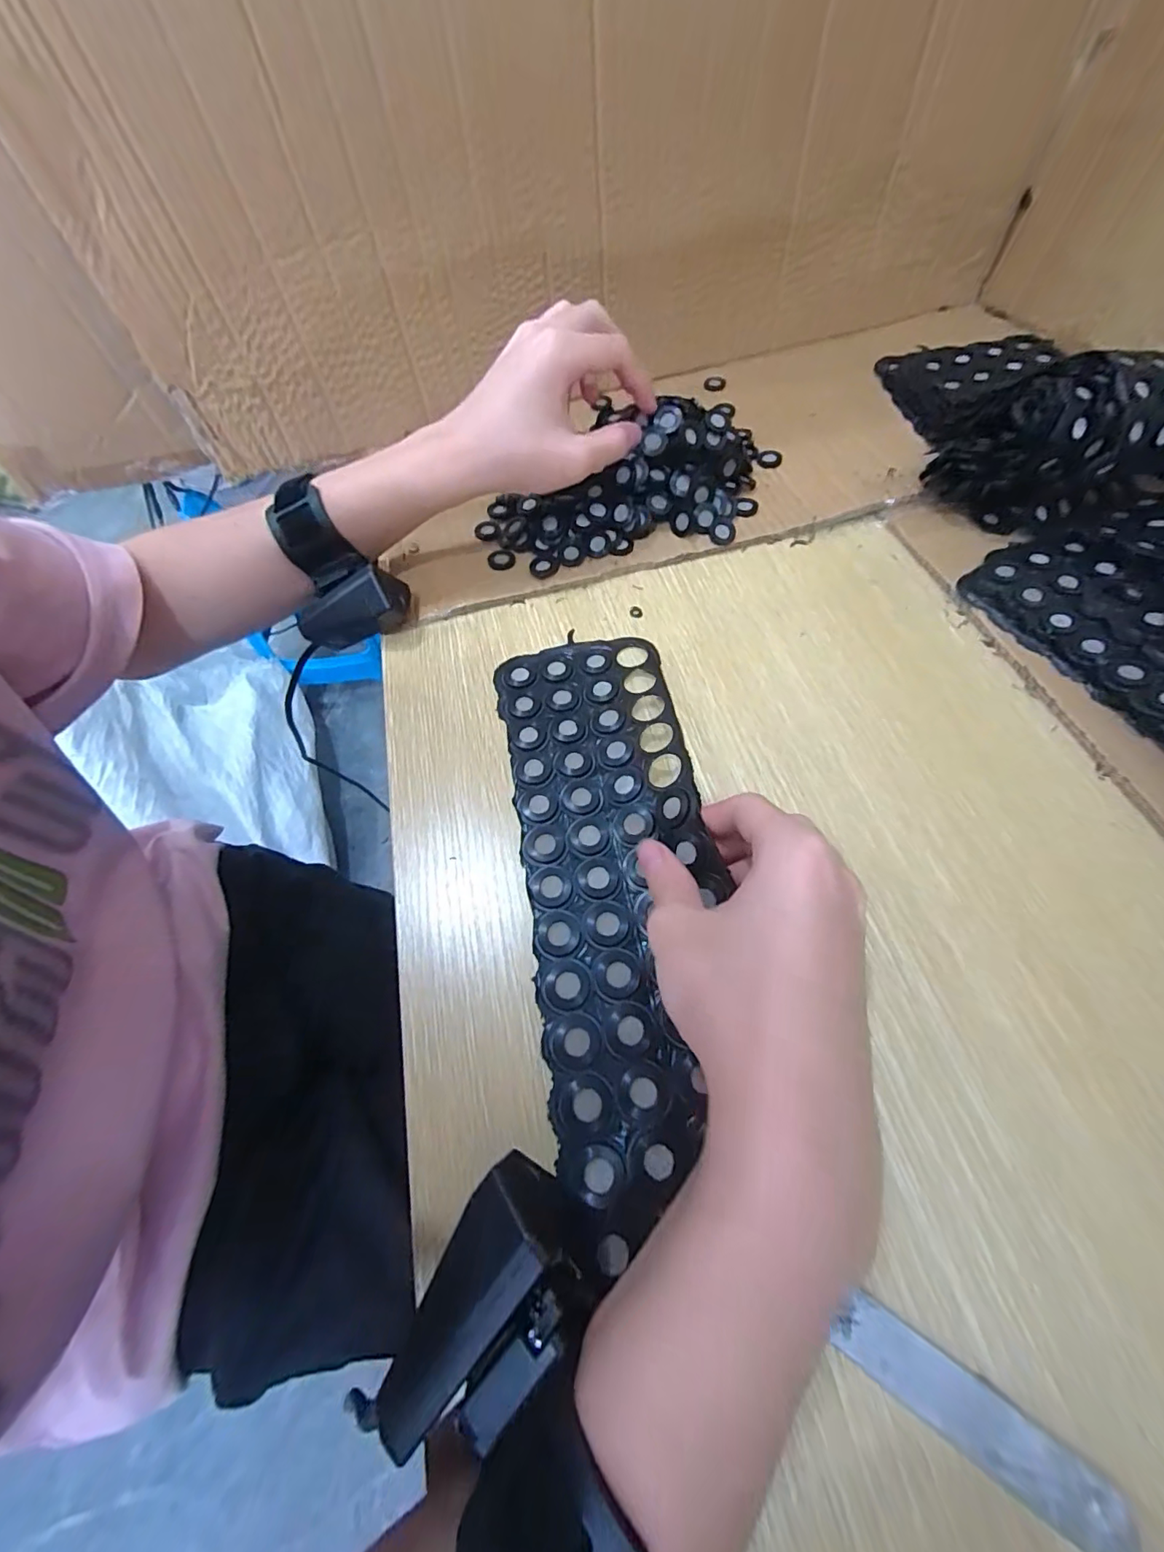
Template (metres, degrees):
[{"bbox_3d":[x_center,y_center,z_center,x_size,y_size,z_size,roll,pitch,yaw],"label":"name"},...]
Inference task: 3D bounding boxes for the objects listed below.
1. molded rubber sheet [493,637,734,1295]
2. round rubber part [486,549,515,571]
[{"bbox_3d":[0.016,0.038,0.250,0.093,0.017,0.280,-12,60,0],"label":"molded rubber sheet"},{"bbox_3d":[-0.056,-0.150,0.363,0.019,0.004,0.021,-5,60,1],"label":"round rubber part"}]

